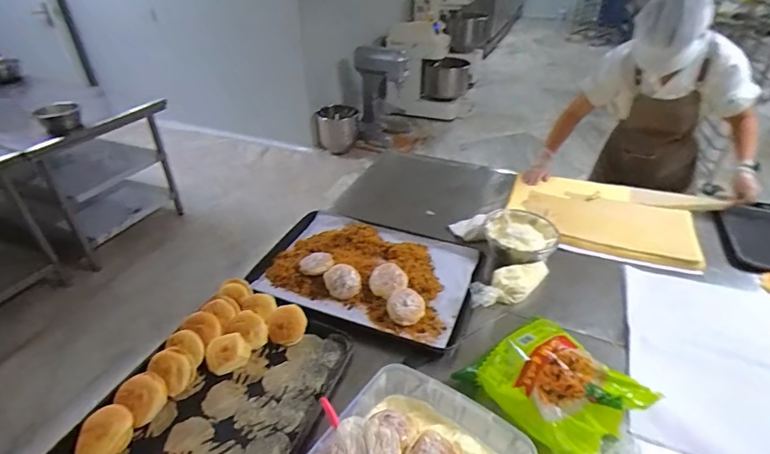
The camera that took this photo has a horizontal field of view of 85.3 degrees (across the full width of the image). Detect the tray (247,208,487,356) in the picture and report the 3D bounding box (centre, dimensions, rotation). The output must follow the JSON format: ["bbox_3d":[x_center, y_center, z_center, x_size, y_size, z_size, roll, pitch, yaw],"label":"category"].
[{"bbox_3d":[-0.054,0.109,1.142,0.569,0.075,0.385,12,38,15],"label":"tray"}]

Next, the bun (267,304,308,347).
[{"bbox_3d":[-0.222,0.224,0.960,0.086,0.031,0.091,-4,69,11],"label":"bun"}]

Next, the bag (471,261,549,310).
[{"bbox_3d":[0.335,0.150,1.094,0.281,0.051,0.083,-17,40,-22],"label":"bag"}]

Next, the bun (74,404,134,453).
[{"bbox_3d":[-0.499,0.366,0.749,0.080,0.043,0.081,-16,39,-21],"label":"bun"}]

